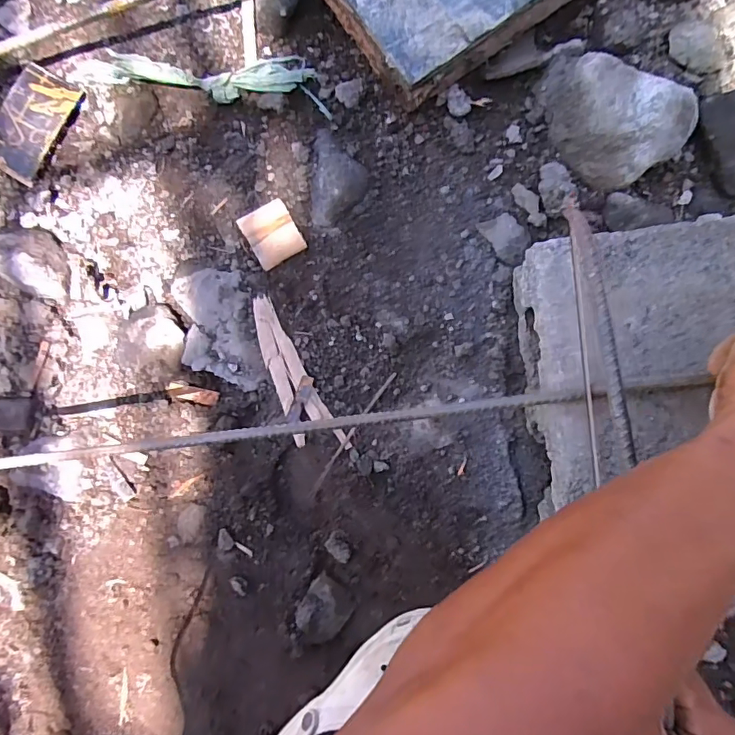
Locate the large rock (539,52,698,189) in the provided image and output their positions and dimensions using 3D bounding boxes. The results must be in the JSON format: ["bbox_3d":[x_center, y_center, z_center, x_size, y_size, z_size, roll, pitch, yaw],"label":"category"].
[{"bbox_3d":[0.245,-0.256,0.497,0.161,0.066,0.105,34,88,6],"label":"large rock"}]

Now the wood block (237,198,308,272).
[{"bbox_3d":[-0.108,-0.151,0.550,0.056,0.007,0.067,-31,88,0],"label":"wood block"}]

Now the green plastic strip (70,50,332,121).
[{"bbox_3d":[-0.186,-0.336,0.549,0.284,0.033,0.064,7,84,5],"label":"green plastic strip"}]

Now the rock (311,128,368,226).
[{"bbox_3d":[-0.032,-0.215,0.541,0.061,0.028,0.109,5,88,2],"label":"rock"}]

